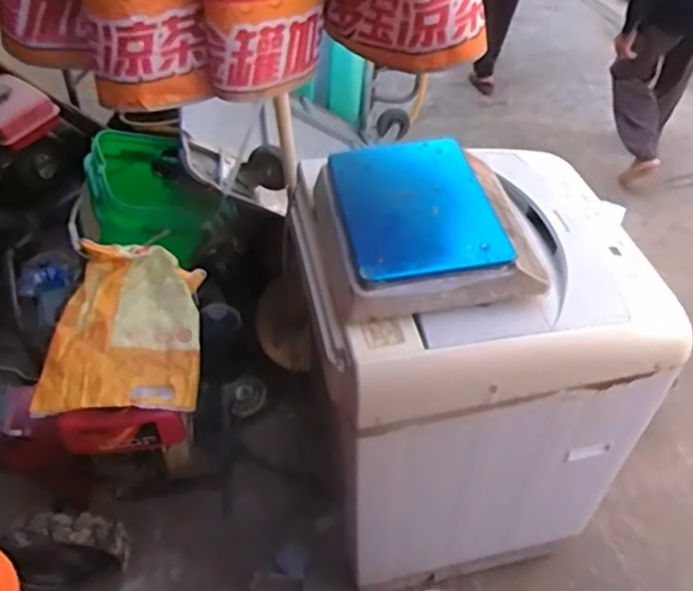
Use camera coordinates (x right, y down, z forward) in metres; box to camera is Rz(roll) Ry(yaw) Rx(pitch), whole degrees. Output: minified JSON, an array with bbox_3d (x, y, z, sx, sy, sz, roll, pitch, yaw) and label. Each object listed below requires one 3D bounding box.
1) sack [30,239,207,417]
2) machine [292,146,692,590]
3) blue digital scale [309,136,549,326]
[{"bbox_3d":[-0.409,0.051,1.193,0.269,0.070,0.347,-4,48,0],"label":"sack"},{"bbox_3d":[0.239,0.148,1.315,0.577,0.819,0.521,-12,49,-7],"label":"machine"},{"bbox_3d":[0.112,-0.114,0.998,0.308,0.091,0.310,-8,49,-4],"label":"blue digital scale"}]

